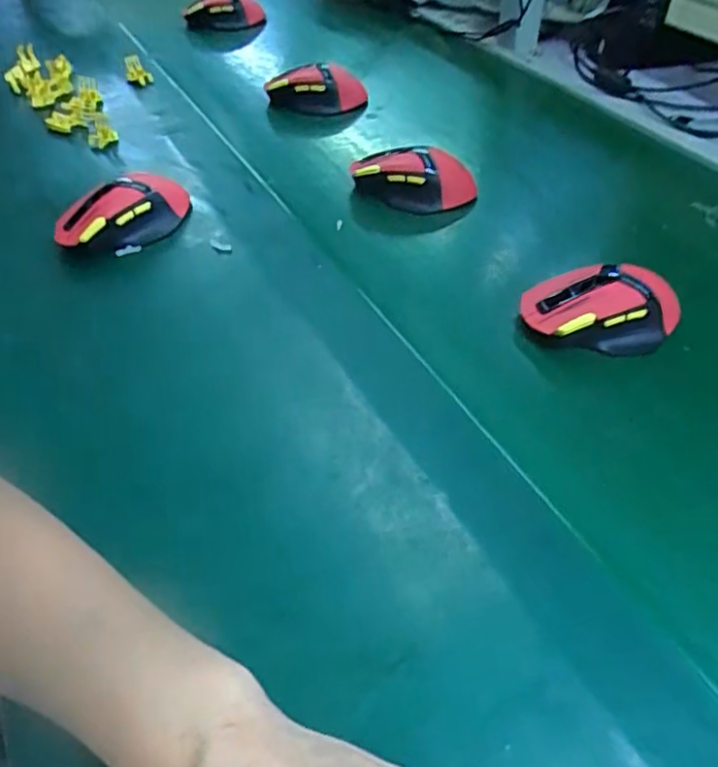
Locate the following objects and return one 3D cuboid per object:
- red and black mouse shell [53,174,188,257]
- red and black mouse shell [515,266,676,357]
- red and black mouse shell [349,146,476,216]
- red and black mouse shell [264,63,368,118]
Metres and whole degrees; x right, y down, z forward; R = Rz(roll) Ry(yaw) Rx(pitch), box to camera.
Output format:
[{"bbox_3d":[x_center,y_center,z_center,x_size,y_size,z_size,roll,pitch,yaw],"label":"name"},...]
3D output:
[{"bbox_3d":[-0.206,-0.150,0.553,0.118,0.046,0.058,-36,56,-26],"label":"red and black mouse shell"},{"bbox_3d":[0.180,-0.053,0.459,0.115,0.041,0.060,1,48,4],"label":"red and black mouse shell"},{"bbox_3d":[0.051,-0.192,0.586,0.114,0.044,0.054,1,48,4],"label":"red and black mouse shell"},{"bbox_3d":[-0.047,-0.347,0.731,0.120,0.045,0.059,11,50,12],"label":"red and black mouse shell"}]

